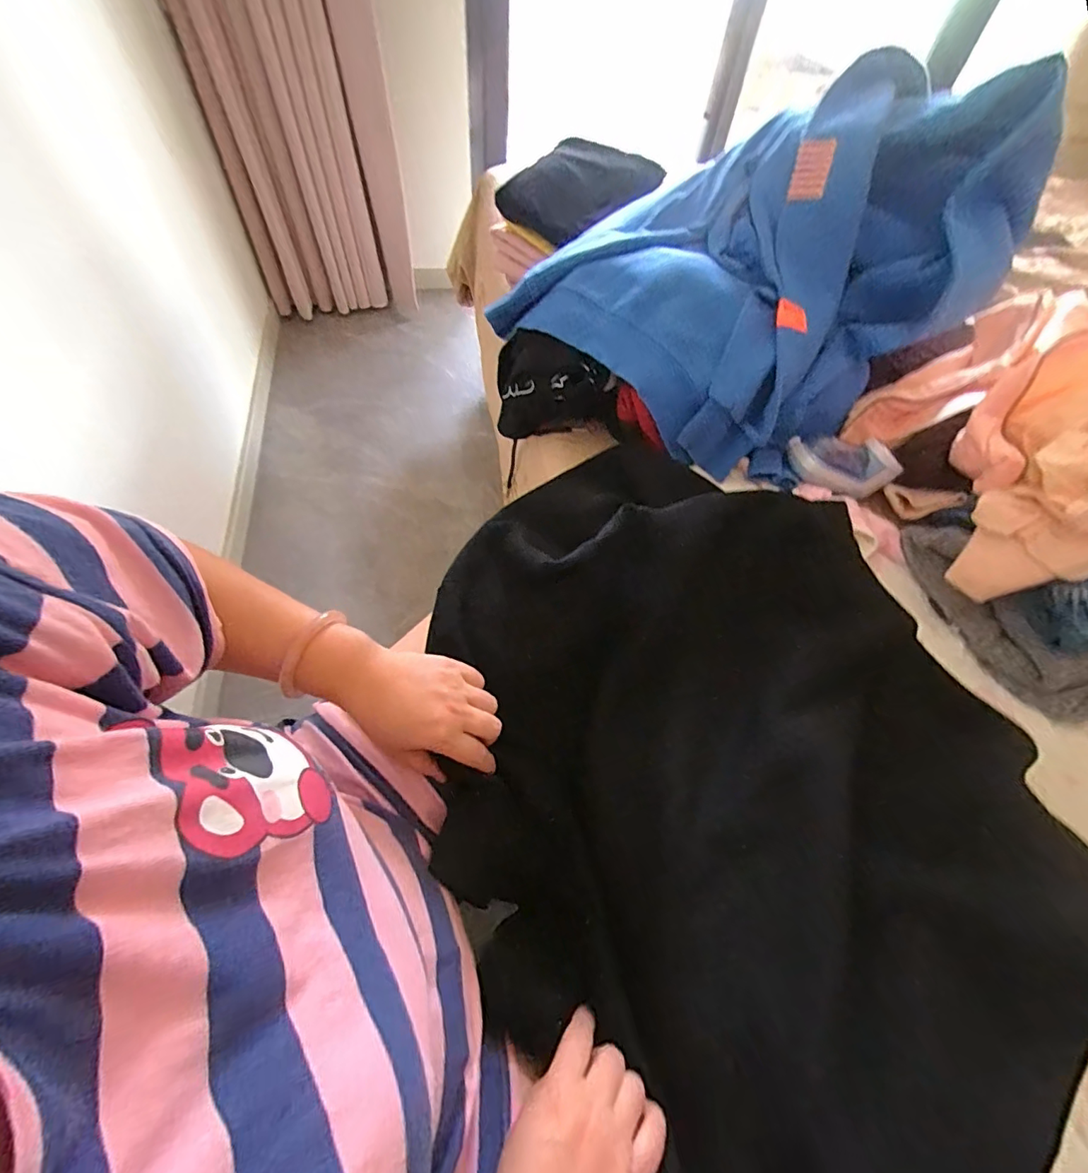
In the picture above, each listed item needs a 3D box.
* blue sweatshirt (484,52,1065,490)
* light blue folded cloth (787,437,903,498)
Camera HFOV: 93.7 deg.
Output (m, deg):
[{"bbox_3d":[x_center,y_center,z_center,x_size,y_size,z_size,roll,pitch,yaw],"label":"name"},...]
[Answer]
[{"bbox_3d":[0.223,-0.354,0.572,0.457,0.272,0.337,30,61,14],"label":"blue sweatshirt"},{"bbox_3d":[0.350,-0.142,0.596,0.118,0.037,0.064,-6,59,-8],"label":"light blue folded cloth"}]

